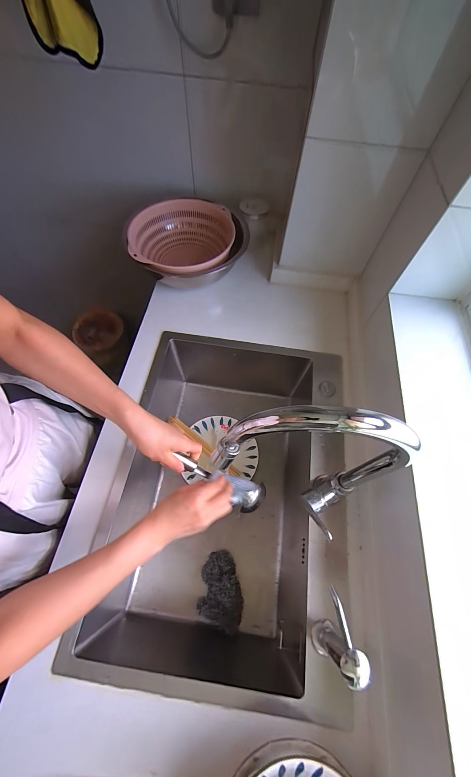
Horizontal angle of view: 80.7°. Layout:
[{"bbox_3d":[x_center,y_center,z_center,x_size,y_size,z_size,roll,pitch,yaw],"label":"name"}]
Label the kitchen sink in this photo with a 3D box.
[{"bbox_3d":[-0.023,0.225,0.656,0.453,0.252,0.649,9,63,2],"label":"kitchen sink"}]

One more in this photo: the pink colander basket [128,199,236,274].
[{"bbox_3d":[-0.141,-0.384,0.760,0.256,0.108,0.273,4,63,-1],"label":"pink colander basket"}]

